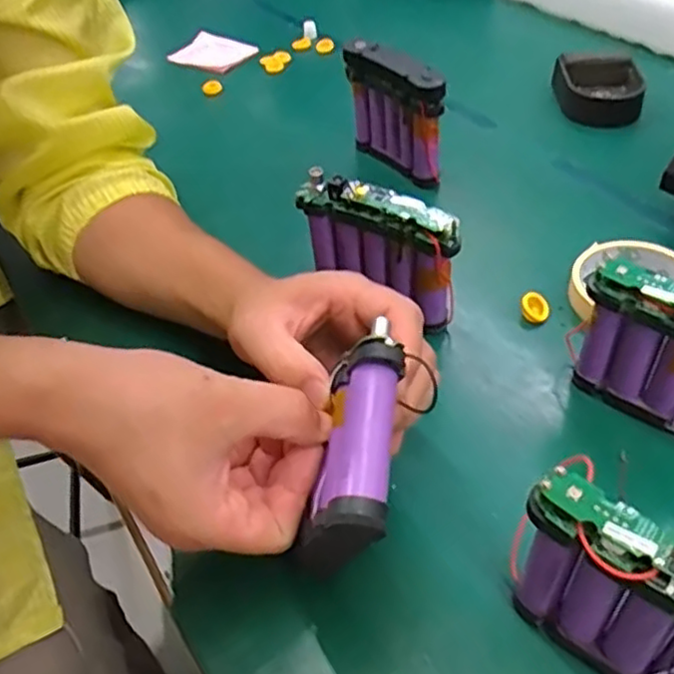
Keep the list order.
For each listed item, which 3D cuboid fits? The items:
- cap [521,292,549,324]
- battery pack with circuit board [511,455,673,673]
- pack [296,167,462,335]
[{"bbox_3d":[0.142,-0.022,0.491,0.020,0.013,0.022,-3,46,3],"label":"cap"},{"bbox_3d":[0.133,0.115,0.290,0.118,0.099,0.035,28,54,28],"label":"battery pack with circuit board"},{"bbox_3d":[0.029,-0.061,0.472,0.111,0.085,0.026,26,54,27],"label":"pack"}]

